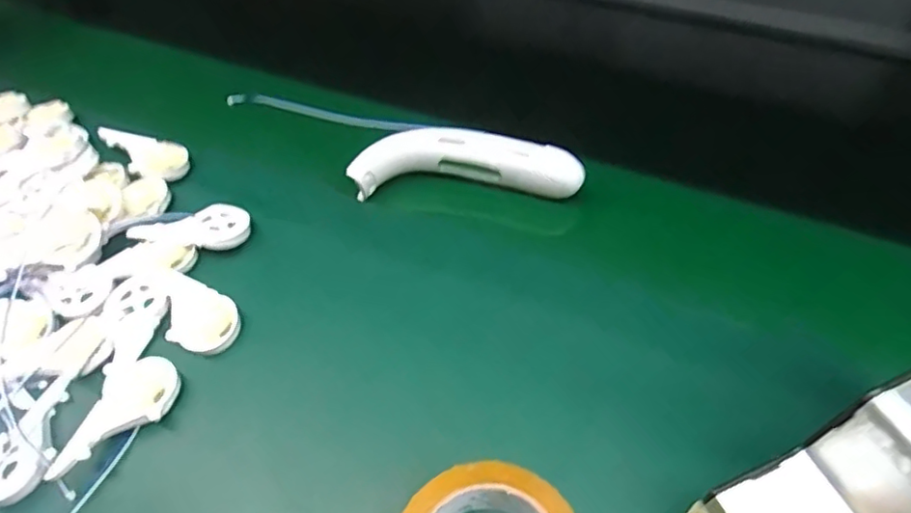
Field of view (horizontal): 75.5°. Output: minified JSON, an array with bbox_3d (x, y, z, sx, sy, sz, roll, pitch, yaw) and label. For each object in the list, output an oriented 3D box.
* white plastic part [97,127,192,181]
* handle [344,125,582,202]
[{"bbox_3d":[-0.298,-0.099,0.555,0.094,0.013,0.047,27,53,7],"label":"white plastic part"},{"bbox_3d":[0.010,-0.080,0.526,0.198,0.058,0.036,-1,54,3],"label":"handle"}]

